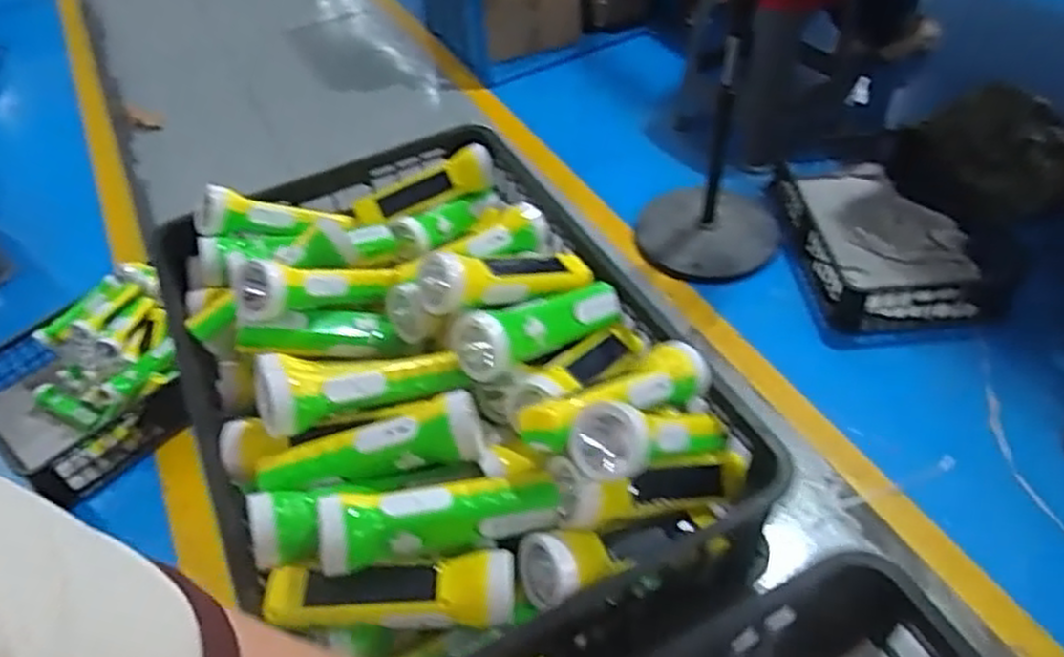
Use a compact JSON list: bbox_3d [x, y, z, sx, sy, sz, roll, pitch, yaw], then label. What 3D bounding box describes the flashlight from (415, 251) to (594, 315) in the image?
[{"bbox_3d":[-0.018,-0.046,0.688,0.177,0.045,0.057,-8,43,-31],"label":"flashlight"}]

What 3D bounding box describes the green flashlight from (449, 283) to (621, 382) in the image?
[{"bbox_3d":[0.013,-0.005,0.665,0.176,0.051,0.044,-19,46,-37],"label":"green flashlight"}]

